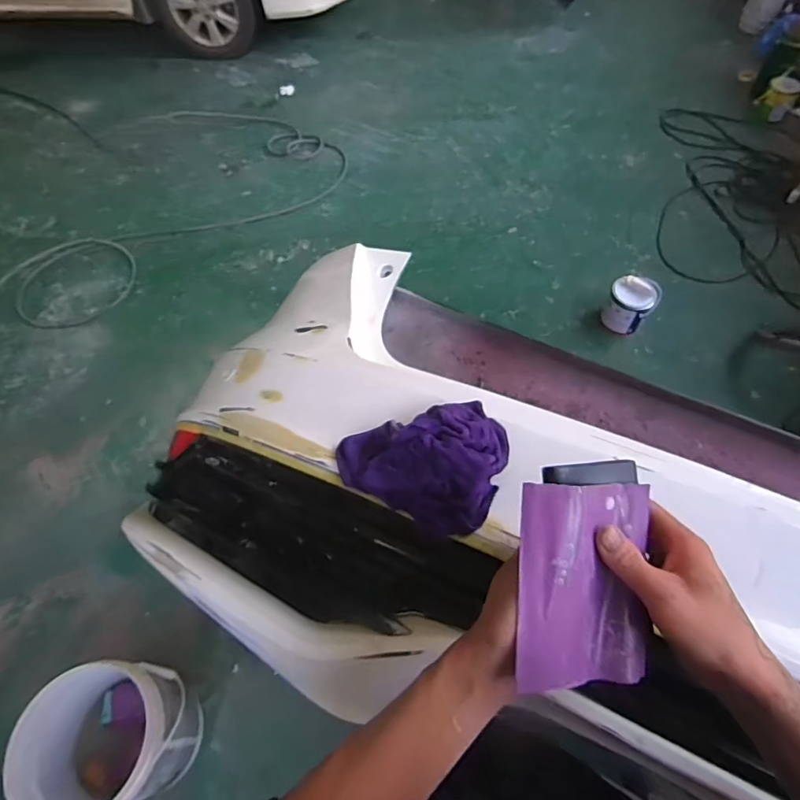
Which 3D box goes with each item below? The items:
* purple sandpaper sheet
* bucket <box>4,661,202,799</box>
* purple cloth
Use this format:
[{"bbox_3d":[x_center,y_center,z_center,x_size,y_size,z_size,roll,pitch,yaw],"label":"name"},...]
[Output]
[{"bbox_3d":[0.134,0.131,0.359,0.106,0.015,0.138,4,85,-21],"label":"purple sandpaper sheet"},{"bbox_3d":[-0.648,0.791,1.188,0.299,0.341,0.299,-1,61,2],"label":"bucket"},{"bbox_3d":[0.029,0.072,0.531,0.186,0.073,0.142,-10,61,-3],"label":"purple cloth"}]

